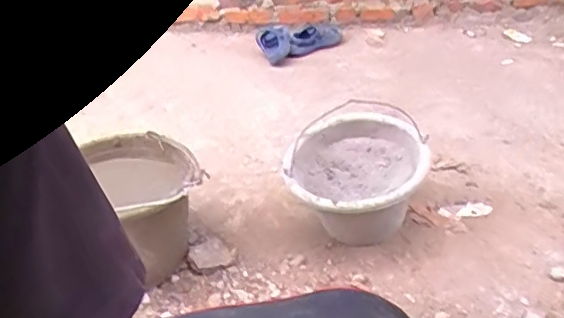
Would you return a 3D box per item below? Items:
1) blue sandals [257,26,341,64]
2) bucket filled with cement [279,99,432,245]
[{"bbox_3d":[0.063,-0.366,1.701,0.251,0.062,0.140,-15,35,-13],"label":"blue sandals"},{"bbox_3d":[0.141,0.059,1.074,0.246,0.192,0.235,10,37,24],"label":"bucket filled with cement"}]

